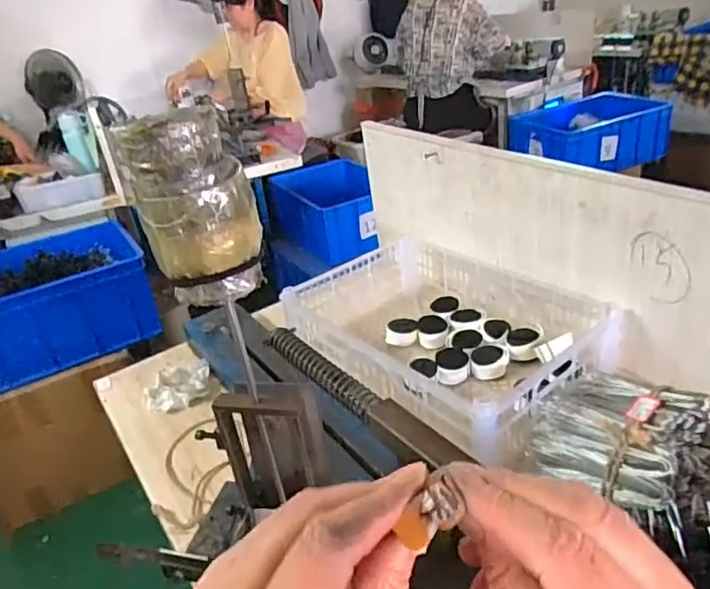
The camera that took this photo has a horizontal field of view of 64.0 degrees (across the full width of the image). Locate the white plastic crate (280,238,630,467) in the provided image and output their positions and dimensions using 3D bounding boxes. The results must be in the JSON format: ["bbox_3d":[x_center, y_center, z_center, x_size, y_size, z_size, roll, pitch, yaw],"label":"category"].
[{"bbox_3d":[0.108,0.051,0.845,0.287,0.109,0.453,-27,34,-32],"label":"white plastic crate"}]

